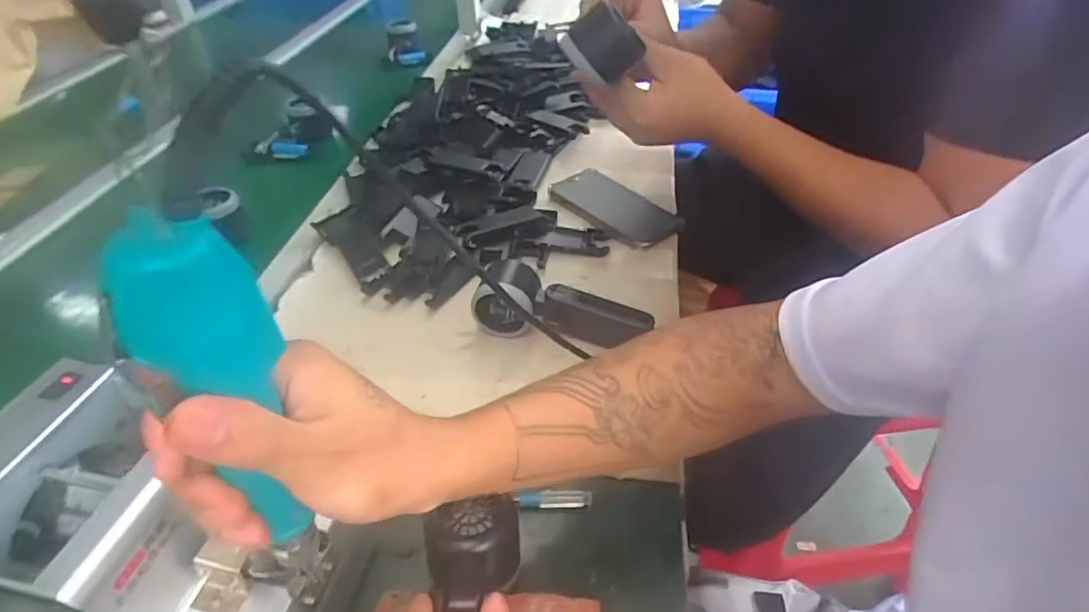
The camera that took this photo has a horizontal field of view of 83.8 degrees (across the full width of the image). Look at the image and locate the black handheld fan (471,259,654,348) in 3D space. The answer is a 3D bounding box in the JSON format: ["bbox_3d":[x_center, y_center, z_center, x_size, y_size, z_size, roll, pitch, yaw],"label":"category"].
[{"bbox_3d":[0.016,-0.002,0.567,0.164,0.062,0.054,3,40,6],"label":"black handheld fan"}]

